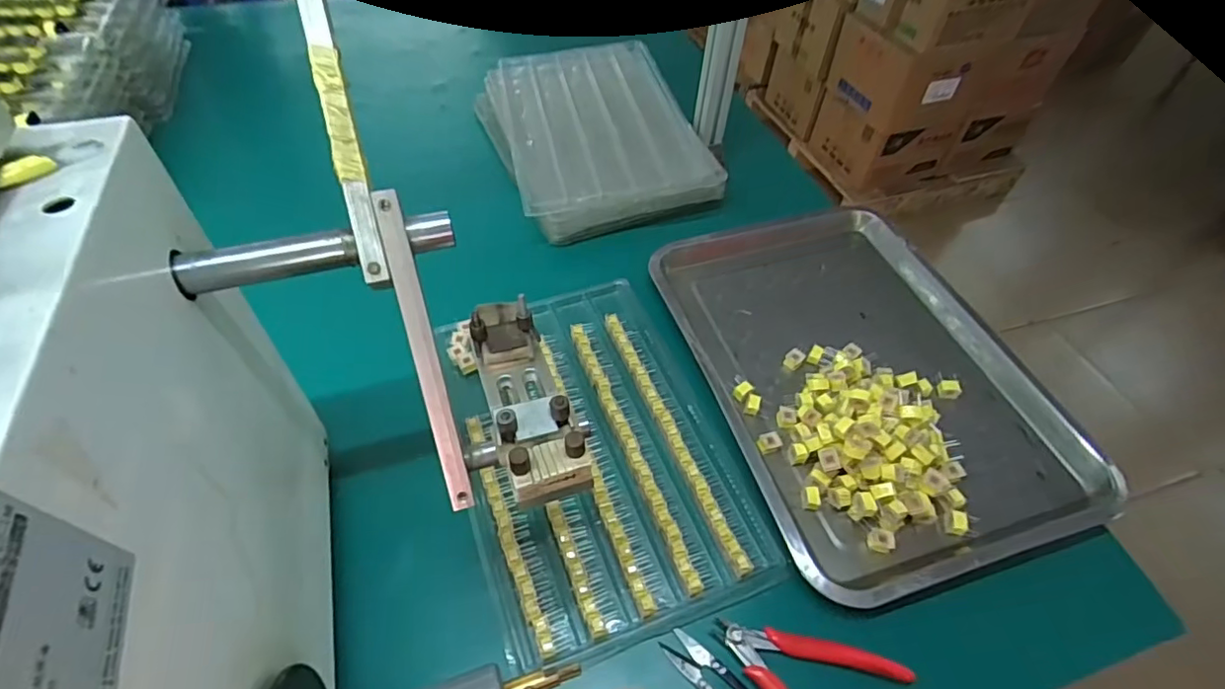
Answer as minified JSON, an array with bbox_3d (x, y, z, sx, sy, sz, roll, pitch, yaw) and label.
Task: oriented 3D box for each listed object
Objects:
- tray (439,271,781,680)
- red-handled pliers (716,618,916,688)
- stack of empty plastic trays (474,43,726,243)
[{"bbox_3d":[-0.020,0.078,0.486,0.201,0.020,0.319,-14,55,-15],"label":"tray"},{"bbox_3d":[0.127,0.224,0.380,0.119,0.014,0.081,27,55,16],"label":"red-handled pliers"},{"bbox_3d":[-0.027,-0.266,0.716,0.226,0.067,0.324,-14,54,-15],"label":"stack of empty plastic trays"}]

